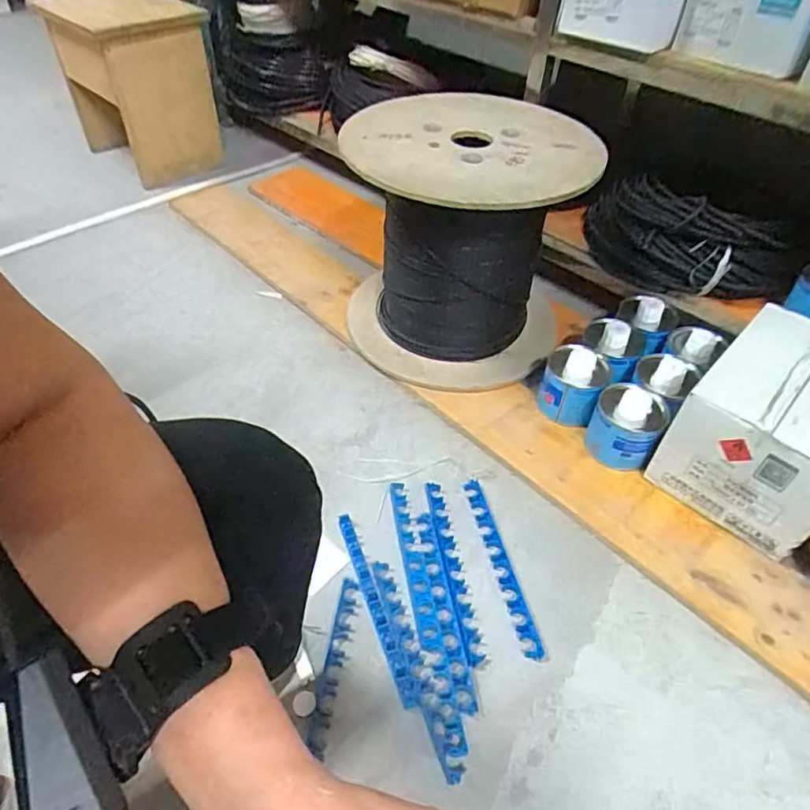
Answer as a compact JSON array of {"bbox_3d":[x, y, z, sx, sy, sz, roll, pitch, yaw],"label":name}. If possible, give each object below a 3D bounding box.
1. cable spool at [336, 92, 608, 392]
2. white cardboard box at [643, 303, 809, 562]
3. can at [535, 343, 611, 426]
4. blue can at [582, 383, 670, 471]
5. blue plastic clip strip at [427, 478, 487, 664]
[{"bbox_3d":[0.087,-0.262,0.964,0.350,0.361,0.327,2,47,-2],"label":"cable spool"},{"bbox_3d":[0.516,0.028,0.813,0.195,0.191,0.274,35,54,28],"label":"white cardboard box"},{"bbox_3d":[0.263,-0.033,0.917,0.091,0.097,0.100,20,50,15],"label":"can"},{"bbox_3d":[0.323,0.029,0.859,0.090,0.103,0.087,2,47,-2],"label":"blue can"},{"bbox_3d":[0.061,0.208,0.755,0.024,0.008,0.253,-6,48,-9],"label":"blue plastic clip strip"}]

